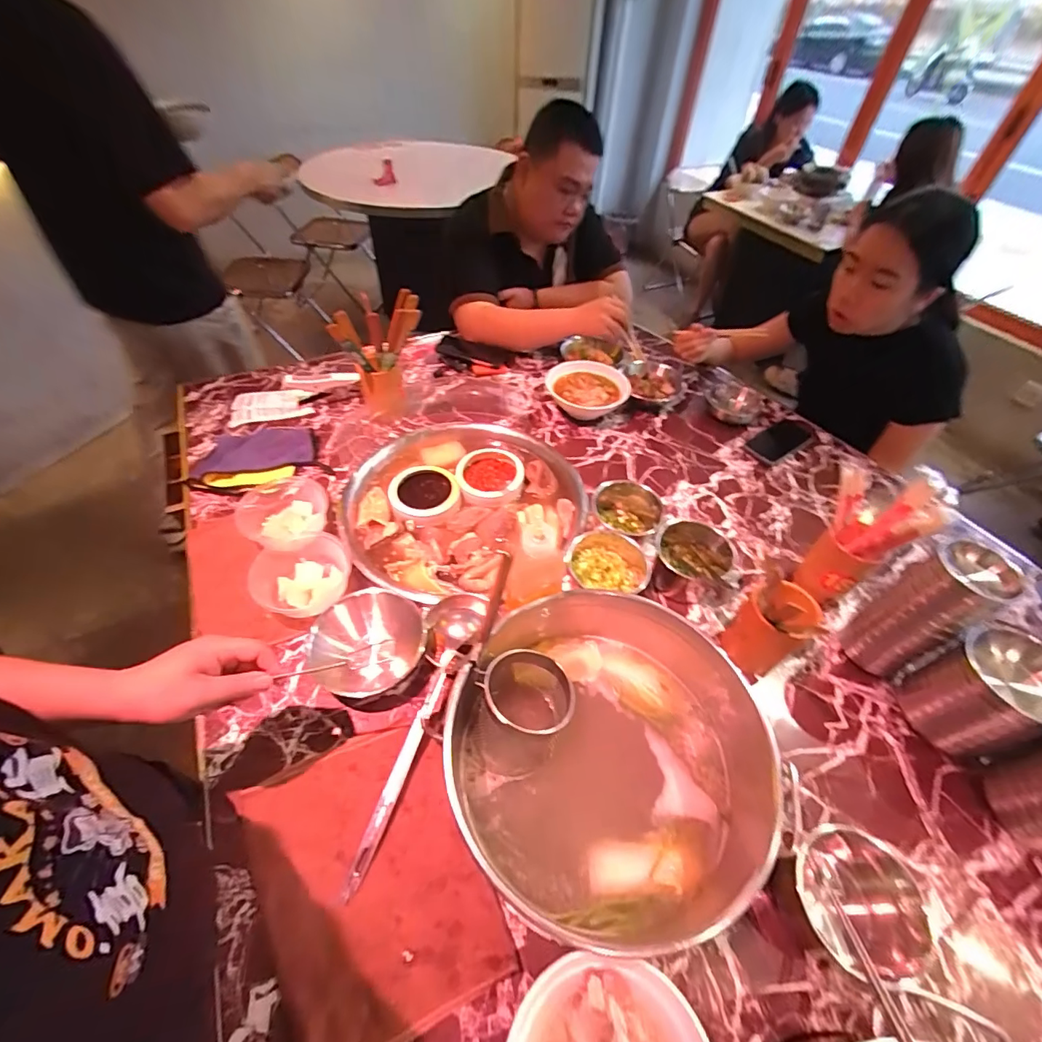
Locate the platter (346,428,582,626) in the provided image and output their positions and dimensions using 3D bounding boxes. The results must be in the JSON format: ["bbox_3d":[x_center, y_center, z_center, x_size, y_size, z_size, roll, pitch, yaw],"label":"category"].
[{"bbox_3d":[-0.098,-0.032,0.861,0.410,0.062,0.423,1,49,-1],"label":"platter"}]

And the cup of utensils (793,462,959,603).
[{"bbox_3d":[0.495,0.026,0.691,0.121,0.228,0.093,27,53,20],"label":"cup of utensils"}]

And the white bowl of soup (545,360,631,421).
[{"bbox_3d":[0.146,-0.293,1.047,0.176,0.075,0.167,1,49,-1],"label":"white bowl of soup"}]

